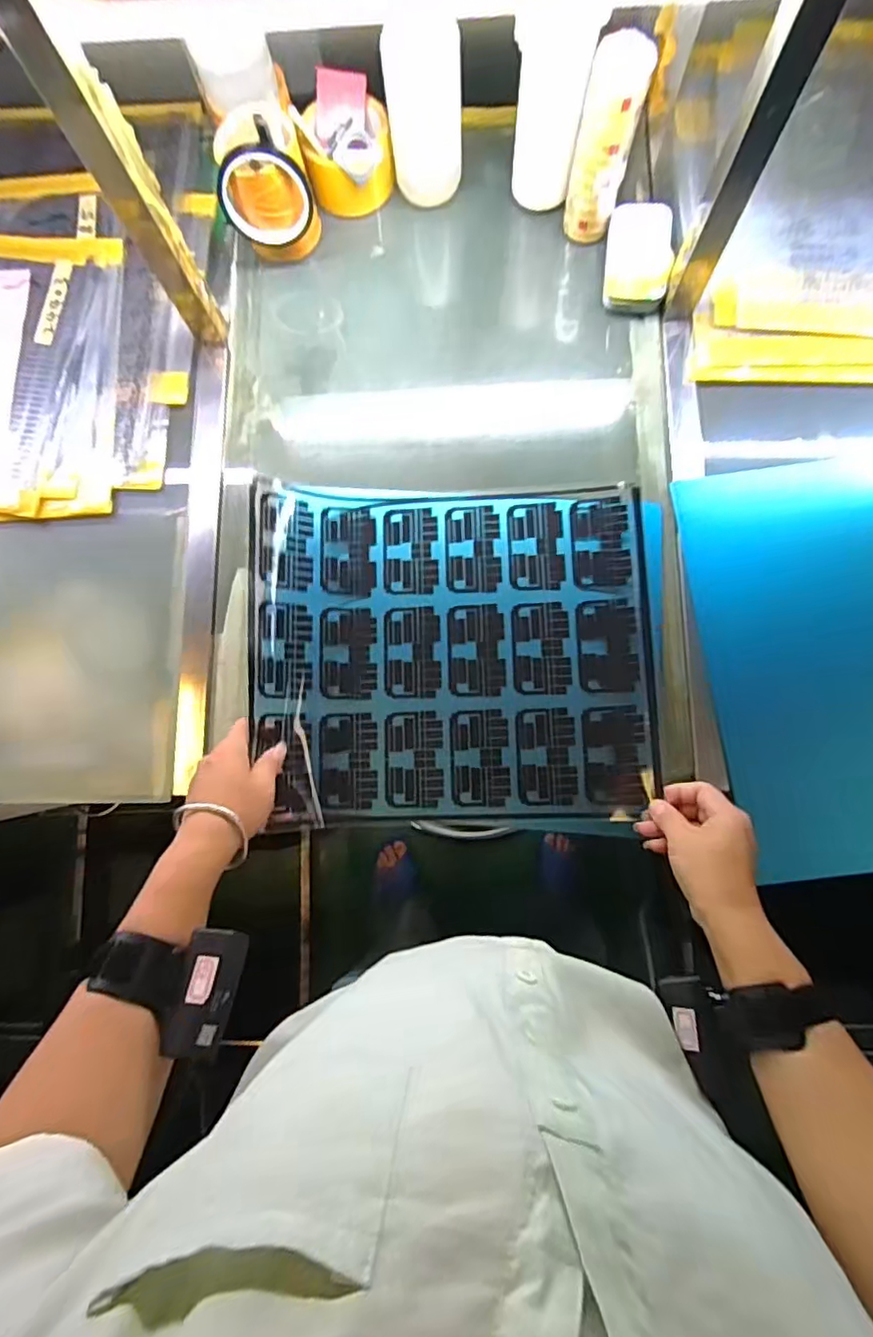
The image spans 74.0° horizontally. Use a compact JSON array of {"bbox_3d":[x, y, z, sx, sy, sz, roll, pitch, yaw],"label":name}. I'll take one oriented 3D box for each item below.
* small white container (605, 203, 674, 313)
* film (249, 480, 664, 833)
[{"bbox_3d":[0.211,-0.433,0.610,0.062,0.032,0.109,7,82,3],"label":"small white container"},{"bbox_3d":[0.012,-0.018,0.549,0.375,0.058,0.318,-2,83,2],"label":"film"}]

